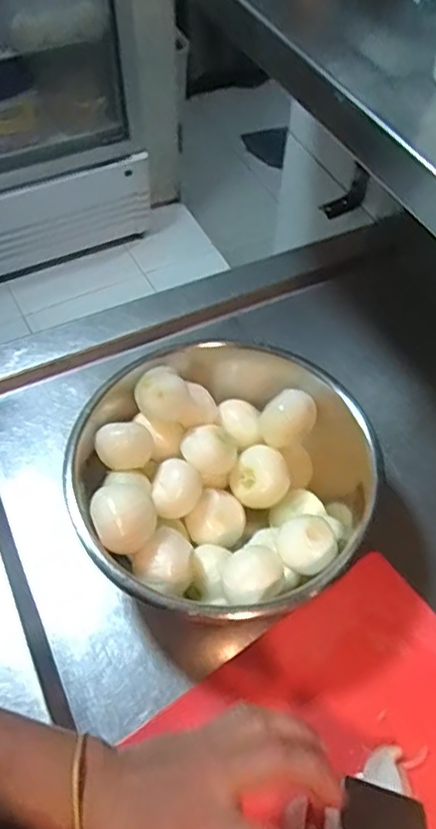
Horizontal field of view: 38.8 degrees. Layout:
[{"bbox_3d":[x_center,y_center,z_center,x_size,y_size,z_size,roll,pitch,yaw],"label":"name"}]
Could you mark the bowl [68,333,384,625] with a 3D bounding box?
[{"bbox_3d":[-0.001,0.059,0.581,0.243,0.122,0.255,0,56,-1],"label":"bowl"}]

